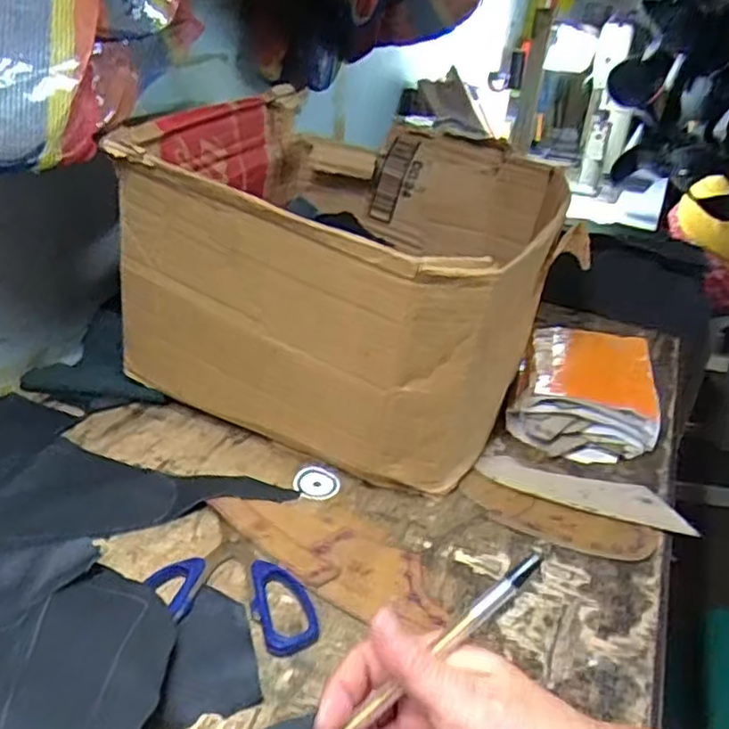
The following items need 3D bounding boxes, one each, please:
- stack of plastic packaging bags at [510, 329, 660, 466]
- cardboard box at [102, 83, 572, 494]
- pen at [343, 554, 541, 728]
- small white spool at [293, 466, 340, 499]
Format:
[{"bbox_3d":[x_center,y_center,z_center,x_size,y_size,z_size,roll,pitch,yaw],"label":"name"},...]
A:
[{"bbox_3d":[0.240,0.023,0.739,0.143,0.053,0.220,12,28,14],"label":"stack of plastic packaging bags"},{"bbox_3d":[0.006,-0.102,0.725,0.358,0.258,0.446,15,28,19],"label":"cardboard box"},{"bbox_3d":[0.024,0.132,0.298,0.142,0.007,0.007,-41,37,-2],"label":"pen"},{"bbox_3d":[-0.042,0.104,0.596,0.039,0.010,0.035,6,27,3],"label":"small white spool"}]

